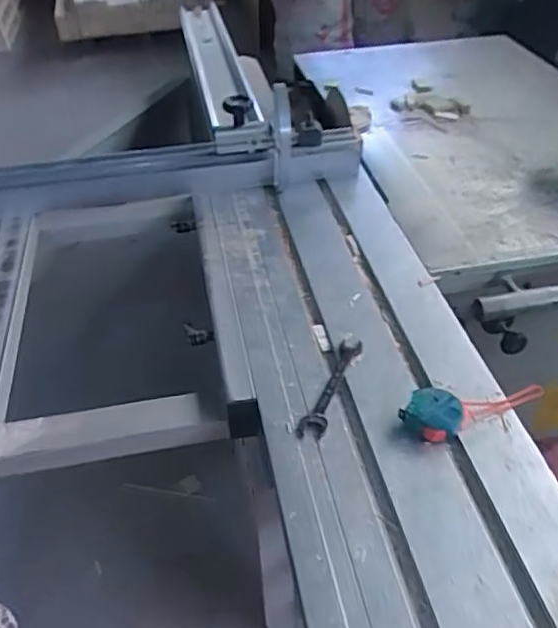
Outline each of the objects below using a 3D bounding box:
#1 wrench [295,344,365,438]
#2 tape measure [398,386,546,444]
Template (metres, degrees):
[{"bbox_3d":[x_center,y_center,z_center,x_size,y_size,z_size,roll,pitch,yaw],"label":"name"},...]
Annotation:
[{"bbox_3d":[0.070,0.093,0.791,0.033,0.007,0.182,15,41,18],"label":"wrench"},{"bbox_3d":[0.242,0.105,0.754,0.189,0.036,0.067,-21,47,-18],"label":"tape measure"}]

